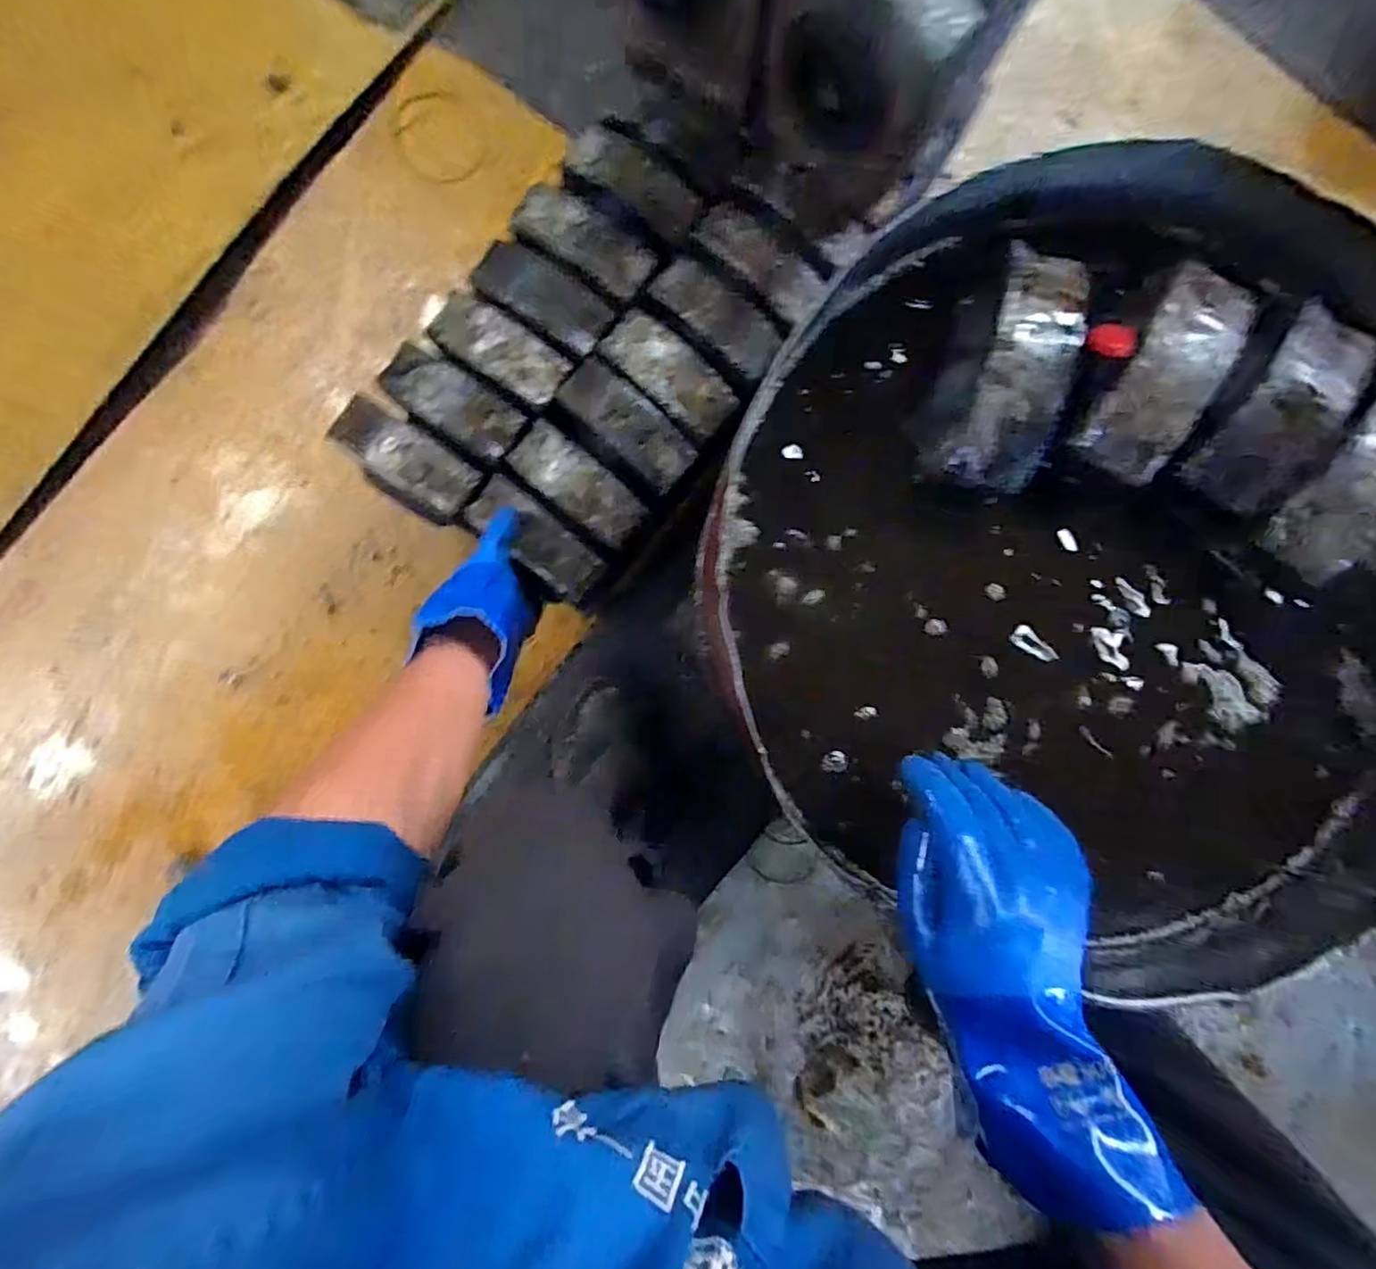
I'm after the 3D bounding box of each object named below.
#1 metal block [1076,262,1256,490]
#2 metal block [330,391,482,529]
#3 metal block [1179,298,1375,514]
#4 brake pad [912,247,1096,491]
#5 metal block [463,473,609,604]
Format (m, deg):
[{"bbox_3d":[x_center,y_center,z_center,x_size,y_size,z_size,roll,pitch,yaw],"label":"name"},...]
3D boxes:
[{"bbox_3d":[0.337,-0.186,0.434,0.065,0.037,0.150,31,88,-1],"label":"metal block"},{"bbox_3d":[-0.310,-0.191,0.657,0.169,0.029,0.073,35,88,-1],"label":"metal block"},{"bbox_3d":[0.424,-0.158,0.439,0.067,0.055,0.137,31,88,-1],"label":"metal block"},{"bbox_3d":[0.229,-0.187,0.449,0.076,0.068,0.160,12,88,-2],"label":"brake pad"},{"bbox_3d":[-0.163,-0.100,0.650,0.158,0.028,0.062,42,88,5],"label":"metal block"}]

